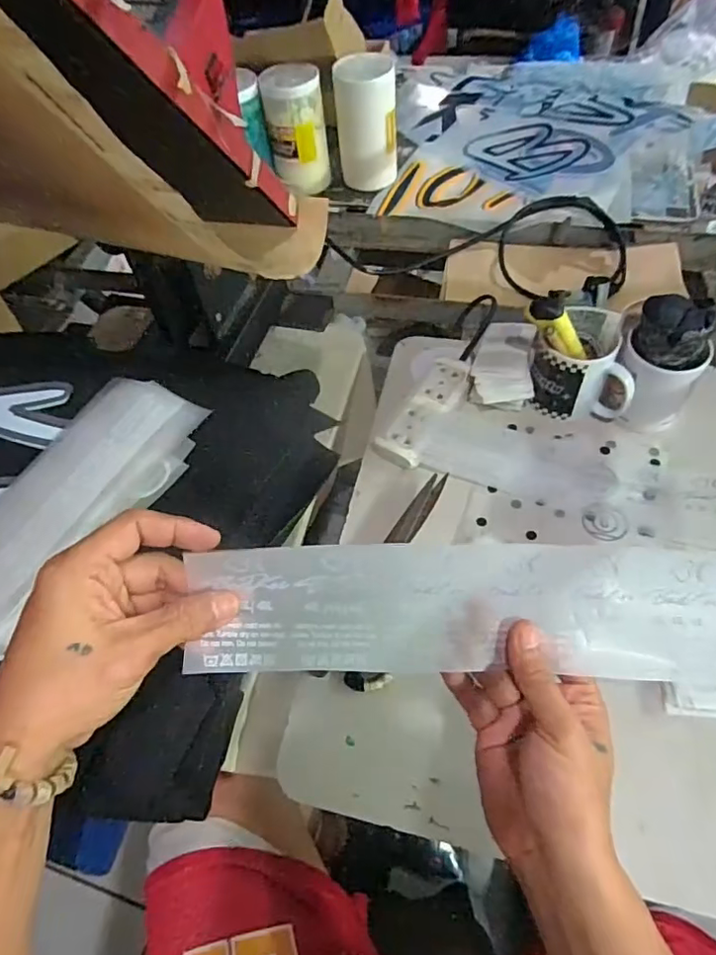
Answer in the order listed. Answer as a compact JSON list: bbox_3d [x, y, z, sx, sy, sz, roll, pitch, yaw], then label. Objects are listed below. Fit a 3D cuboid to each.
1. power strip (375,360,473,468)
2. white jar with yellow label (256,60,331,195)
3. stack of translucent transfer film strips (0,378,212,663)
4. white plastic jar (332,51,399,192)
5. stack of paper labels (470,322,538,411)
[{"bbox_3d":[0.081,-0.078,0.649,0.051,0.026,0.157,27,62,21],"label":"power strip"},{"bbox_3d":[-0.097,-0.555,0.895,0.092,0.164,0.089,-2,56,3],"label":"white jar with yellow label"},{"bbox_3d":[-0.260,0.057,0.417,0.115,0.026,0.348,27,62,21],"label":"stack of translucent transfer film strips"},{"bbox_3d":[0.015,-0.566,0.888,0.094,0.175,0.080,-4,56,2],"label":"white plastic jar"},{"bbox_3d":[0.172,-0.133,0.658,0.068,0.052,0.107,6,57,9],"label":"stack of paper labels"}]

